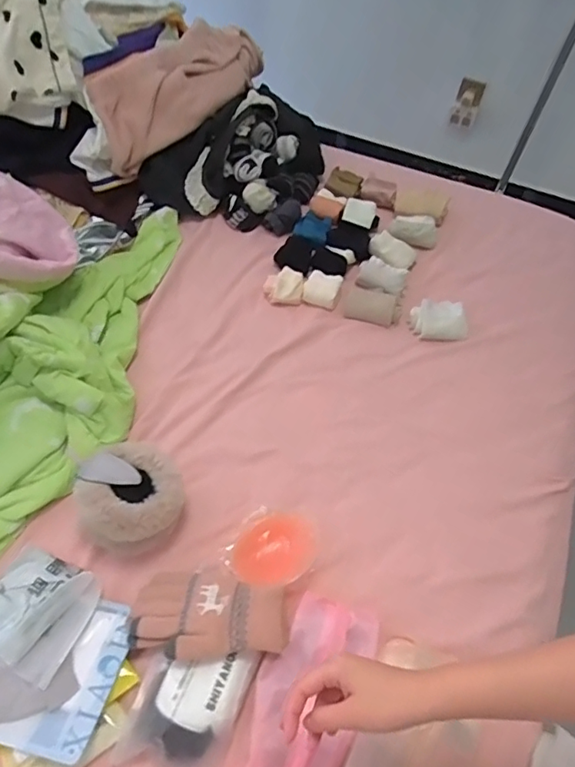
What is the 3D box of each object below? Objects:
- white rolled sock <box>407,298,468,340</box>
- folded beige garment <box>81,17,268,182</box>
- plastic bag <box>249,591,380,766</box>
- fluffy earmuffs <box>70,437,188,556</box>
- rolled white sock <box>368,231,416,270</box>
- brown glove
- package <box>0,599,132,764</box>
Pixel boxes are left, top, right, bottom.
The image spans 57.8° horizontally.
[{"bbox_3d":[0.282,-0.117,0.972,0.110,0.039,0.070,4,57,-1],"label":"white rolled sock"},{"bbox_3d":[-0.209,-0.617,1.097,0.444,0.190,0.067,-37,31,-23],"label":"folded beige garment"},{"bbox_3d":[0.021,0.393,0.621,0.120,0.049,0.262,17,57,8],"label":"plastic bag"},{"bbox_3d":[-0.216,0.159,0.730,0.134,0.102,0.129,1,57,-2],"label":"fluffy earmuffs"},{"bbox_3d":[0.217,-0.276,1.062,0.096,0.042,0.070,33,61,17],"label":"rolled white sock"},{"bbox_3d":[-0.102,0.292,0.669,0.200,0.057,0.112,-3,57,-5],"label":"brown glove"},{"bbox_3d":[-0.308,0.343,0.645,0.200,0.012,0.173,12,47,9],"label":"package"}]

